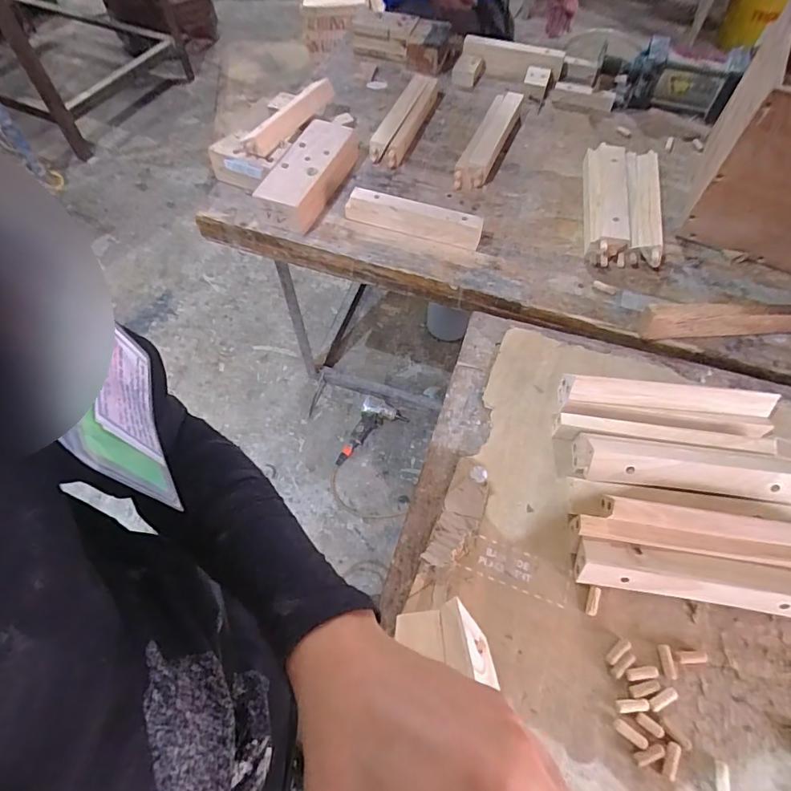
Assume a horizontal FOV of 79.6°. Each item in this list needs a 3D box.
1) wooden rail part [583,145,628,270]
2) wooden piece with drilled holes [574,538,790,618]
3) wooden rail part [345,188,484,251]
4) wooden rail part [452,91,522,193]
[{"bbox_3d":[0.358,-0.341,0.821,0.063,0.048,0.270,10,60,5],"label":"wooden rail part"},{"bbox_3d":[0.322,0.195,0.507,0.250,0.040,0.044,9,60,4],"label":"wooden piece with drilled holes"},{"bbox_3d":[0.030,-0.296,0.788,0.225,0.049,0.033,16,61,8],"label":"wooden rail part"},{"bbox_3d":[0.180,-0.493,0.898,0.060,0.061,0.271,20,61,10],"label":"wooden rail part"}]

